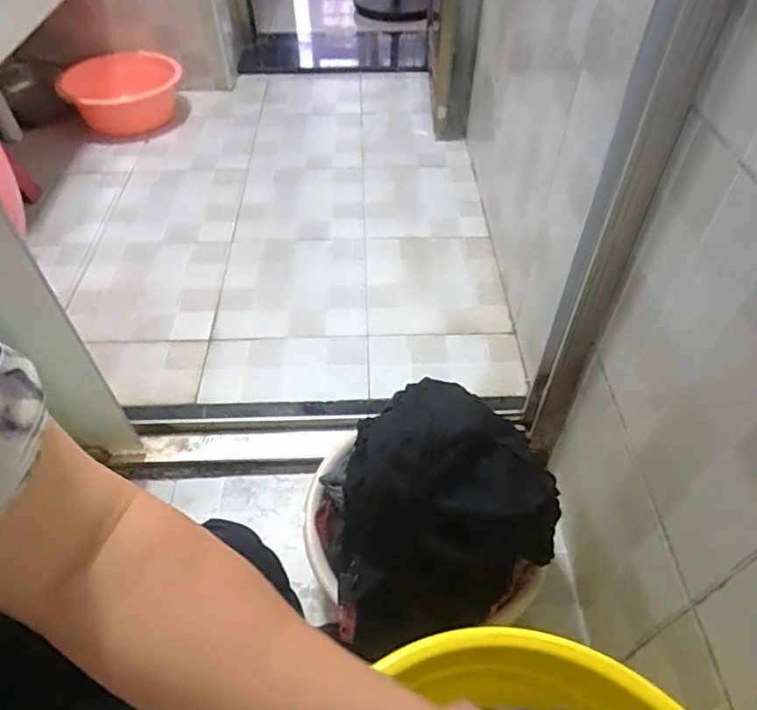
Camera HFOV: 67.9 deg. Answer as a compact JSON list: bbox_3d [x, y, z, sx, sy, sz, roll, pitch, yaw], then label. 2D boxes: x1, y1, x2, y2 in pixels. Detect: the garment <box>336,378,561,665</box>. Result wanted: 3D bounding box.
[{"bbox_3d":[0.073,0.167,0.666,0.259,0.170,0.254,-9,49,-7],"label":"garment"}]

